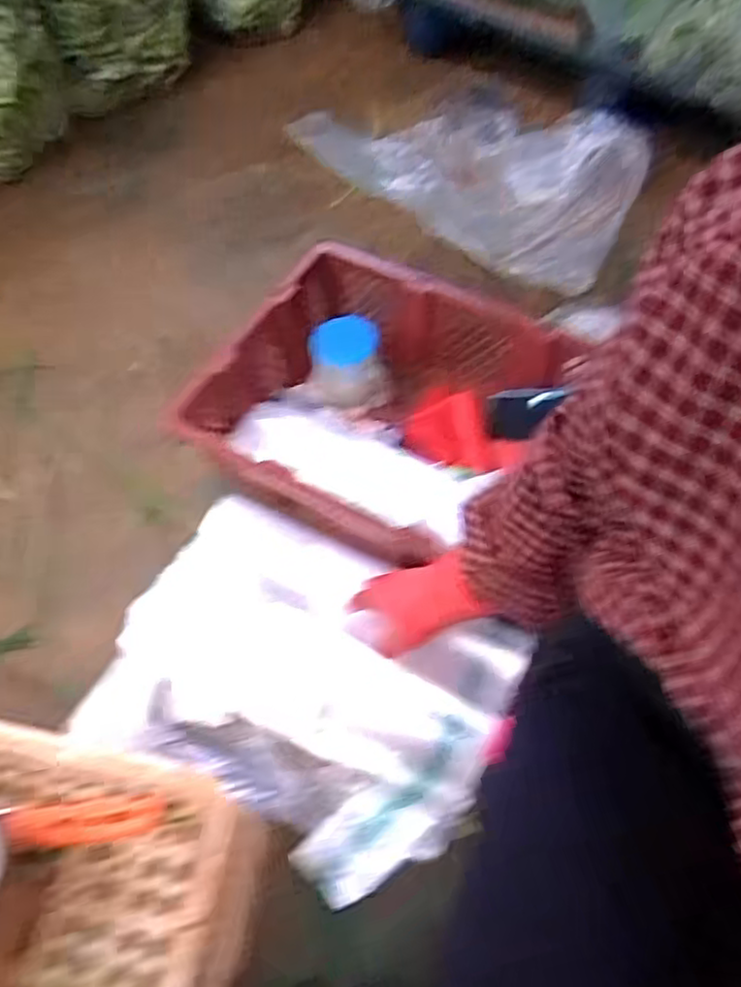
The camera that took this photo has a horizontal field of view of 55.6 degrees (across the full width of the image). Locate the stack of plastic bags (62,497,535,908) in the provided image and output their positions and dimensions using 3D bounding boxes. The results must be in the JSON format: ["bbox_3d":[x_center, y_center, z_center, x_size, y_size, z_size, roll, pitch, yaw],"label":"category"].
[{"bbox_3d":[-0.068,0.191,0.726,0.390,0.036,0.298,23,61,16],"label":"stack of plastic bags"}]

